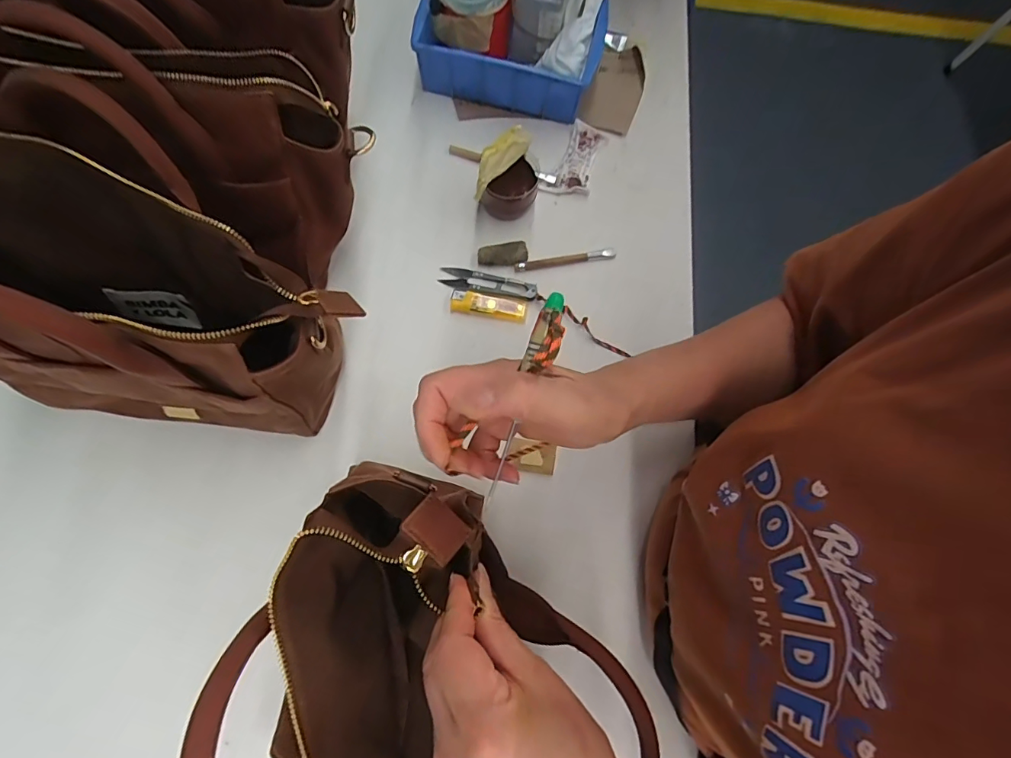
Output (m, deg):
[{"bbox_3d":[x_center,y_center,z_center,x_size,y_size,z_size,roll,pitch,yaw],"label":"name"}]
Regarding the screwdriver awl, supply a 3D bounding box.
[{"bbox_3d":[0.010,0.009,0.229,0.015,0.015,0.109,19,84,3],"label":"screwdriver awl"}]

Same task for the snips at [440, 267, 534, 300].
[{"bbox_3d":[-0.018,-0.100,0.498,0.102,0.004,0.024,12,76,-1],"label":"snips"}]

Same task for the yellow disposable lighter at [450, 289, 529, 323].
[{"bbox_3d":[-0.017,-0.076,0.493,0.078,0.009,0.025,9,76,-2],"label":"yellow disposable lighter"}]

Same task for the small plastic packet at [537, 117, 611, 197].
[{"bbox_3d":[0.082,-0.246,0.540,0.050,0.014,0.099,27,76,2],"label":"small plastic packet"}]

